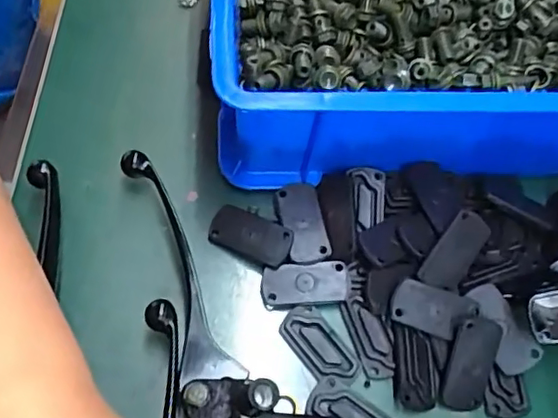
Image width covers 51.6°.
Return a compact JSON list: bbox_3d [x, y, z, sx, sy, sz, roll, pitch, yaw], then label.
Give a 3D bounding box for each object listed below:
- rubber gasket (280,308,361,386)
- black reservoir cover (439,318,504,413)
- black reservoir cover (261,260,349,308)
[{"bbox_3d":[0.023,0.073,0.311,0.022,0.004,0.047,-40,72,-19],"label":"rubber gasket"},{"bbox_3d":[0.100,0.082,0.302,0.024,0.005,0.049,13,94,-9],"label":"black reservoir cover"},{"bbox_3d":[0.014,0.043,0.326,0.046,0.010,0.023,-3,64,-4],"label":"black reservoir cover"}]

